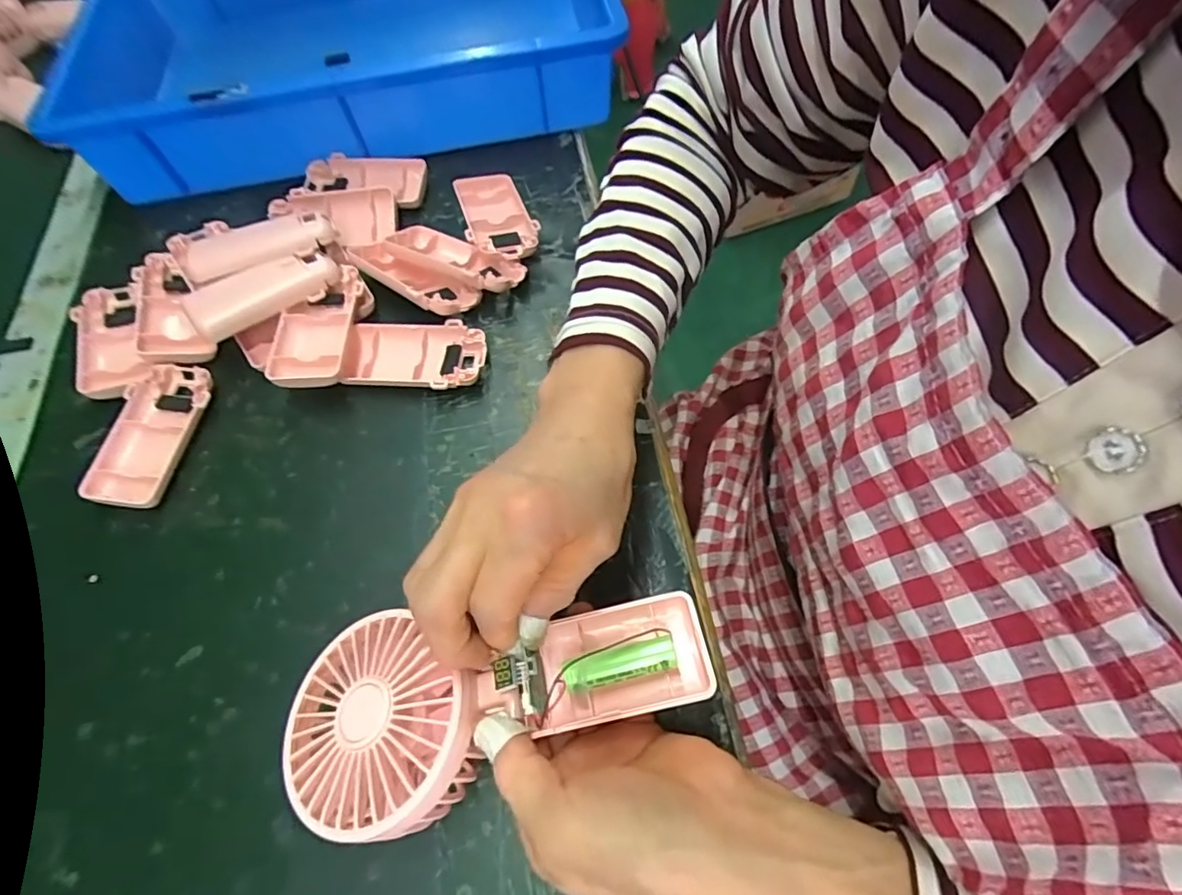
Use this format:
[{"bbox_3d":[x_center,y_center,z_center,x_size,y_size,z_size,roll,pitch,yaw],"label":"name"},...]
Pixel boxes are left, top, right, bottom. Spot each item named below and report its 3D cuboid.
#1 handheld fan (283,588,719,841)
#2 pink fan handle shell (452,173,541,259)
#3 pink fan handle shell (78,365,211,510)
[{"bbox_3d":[-0.042,0.100,0.242,0.181,0.043,0.083,-13,63,-3],"label":"handheld fan"},{"bbox_3d":[-0.070,-0.173,0.431,0.050,0.021,0.096,-15,63,-5],"label":"pink fan handle shell"},{"bbox_3d":[-0.274,-0.009,0.364,0.048,0.016,0.095,5,63,5],"label":"pink fan handle shell"}]

